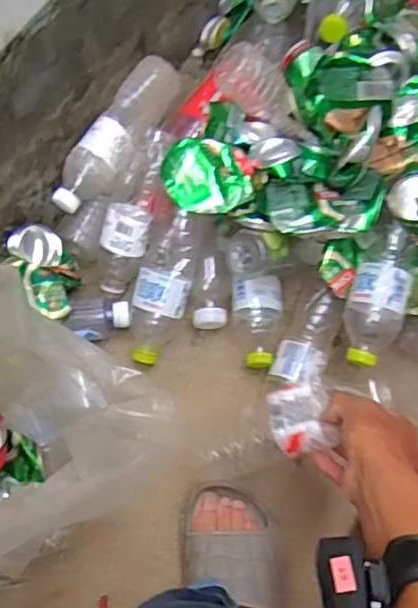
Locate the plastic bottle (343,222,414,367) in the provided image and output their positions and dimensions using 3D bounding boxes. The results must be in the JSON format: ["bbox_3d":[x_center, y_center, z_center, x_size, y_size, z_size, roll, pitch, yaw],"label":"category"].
[{"bbox_3d":[0.199,-0.010,0.718,0.066,0.055,0.164,16,90,4],"label":"plastic bottle"}]

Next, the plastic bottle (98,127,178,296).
[{"bbox_3d":[-0.094,-0.113,0.767,0.064,0.052,0.218,27,113,8],"label":"plastic bottle"}]

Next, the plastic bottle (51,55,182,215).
[{"bbox_3d":[-0.112,-0.209,0.777,0.071,0.059,0.229,30,71,9],"label":"plastic bottle"}]

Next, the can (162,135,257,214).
[{"bbox_3d":[0.000,-0.149,0.728,0.106,0.021,0.084,8,85,-4],"label":"can"}]

